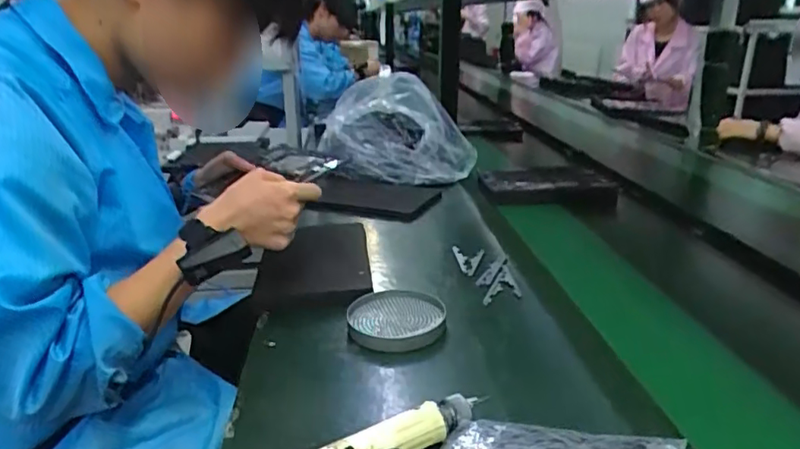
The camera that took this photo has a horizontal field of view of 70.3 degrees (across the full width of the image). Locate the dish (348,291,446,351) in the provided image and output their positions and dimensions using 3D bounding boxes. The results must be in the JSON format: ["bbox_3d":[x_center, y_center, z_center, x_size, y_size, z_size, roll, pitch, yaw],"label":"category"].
[{"bbox_3d":[-0.003,0.109,0.670,0.111,0.019,0.120,0,21,0],"label":"dish"}]

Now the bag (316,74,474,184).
[{"bbox_3d":[-0.002,-0.201,1.247,0.325,0.214,0.201,-9,23,-24],"label":"bag"}]

